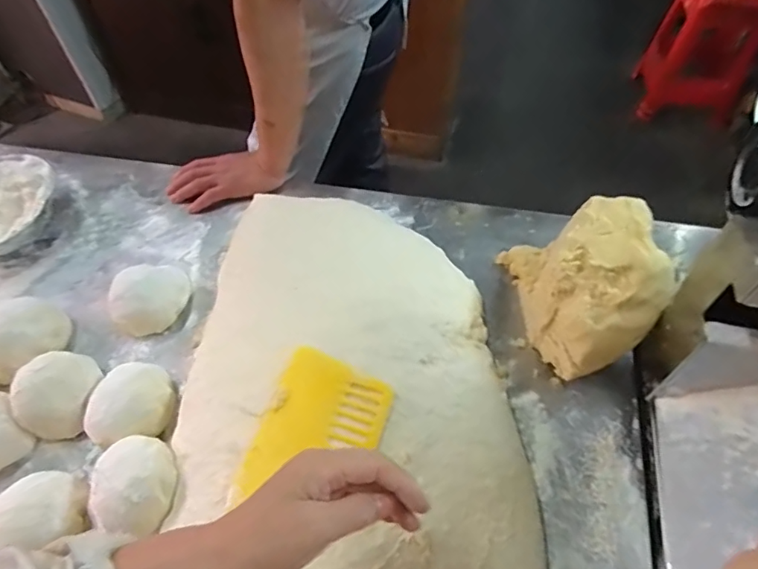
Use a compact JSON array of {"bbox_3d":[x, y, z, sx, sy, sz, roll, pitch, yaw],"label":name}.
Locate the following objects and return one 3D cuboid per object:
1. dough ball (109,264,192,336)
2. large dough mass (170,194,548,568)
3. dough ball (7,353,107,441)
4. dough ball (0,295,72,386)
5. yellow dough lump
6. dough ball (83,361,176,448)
[{"bbox_3d":[-0.296,0.010,0.653,0.085,0.055,0.095,-10,55,-5],"label":"dough ball"},{"bbox_3d":[-0.035,0.123,0.543,0.344,0.068,0.602,-11,55,-6],"label":"large dough mass"},{"bbox_3d":[-0.364,0.124,0.577,0.078,0.054,0.090,28,60,20],"label":"dough ball"},{"bbox_3d":[-0.444,0.060,0.613,0.092,0.055,0.105,33,62,22],"label":"dough ball"},{"bbox_3d":[0.244,-0.001,0.593,0.126,0.141,0.193,-8,55,-4],"label":"yellow dough lump"},{"bbox_3d":[-0.278,0.135,0.566,0.080,0.054,0.090,11,56,9],"label":"dough ball"}]

